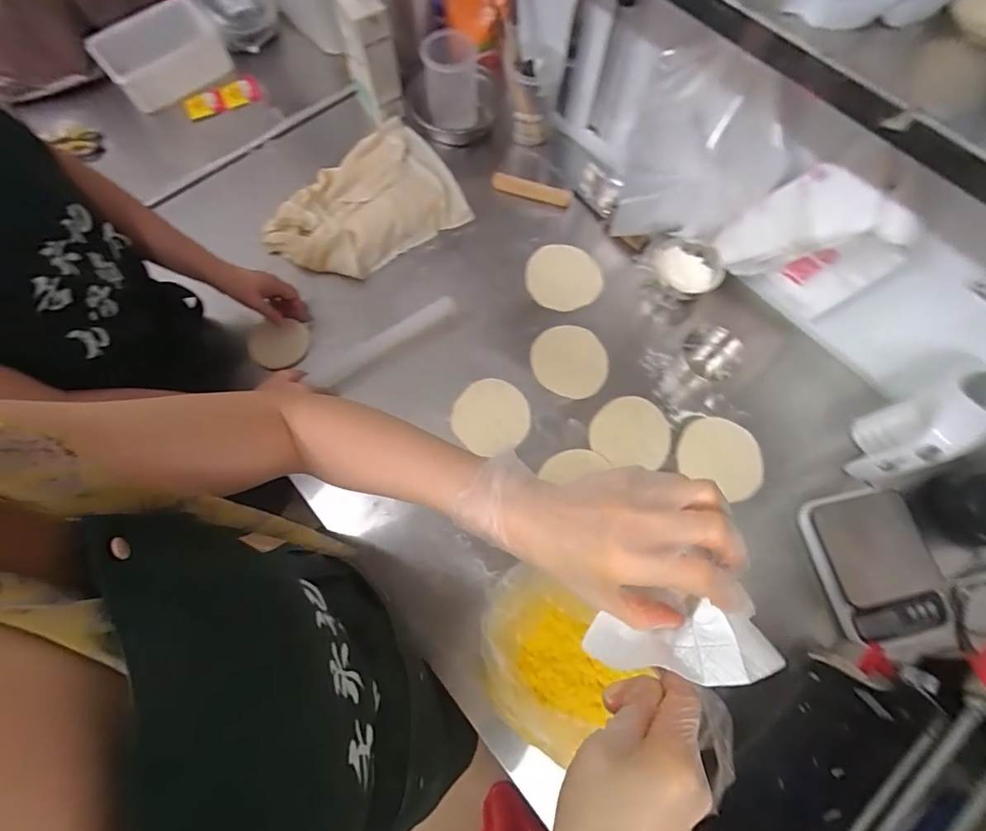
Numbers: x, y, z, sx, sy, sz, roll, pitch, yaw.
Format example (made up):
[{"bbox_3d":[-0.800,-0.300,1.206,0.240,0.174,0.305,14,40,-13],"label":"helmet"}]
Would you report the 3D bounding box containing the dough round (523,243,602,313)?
[{"bbox_3d":[0.124,-0.250,0.839,0.129,0.012,0.134,0,70,0],"label":"dough round"}]

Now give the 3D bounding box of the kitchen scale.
[{"bbox_3d":[0.539,0.215,0.656,0.168,0.030,0.210,-5,71,-2],"label":"kitchen scale"}]

